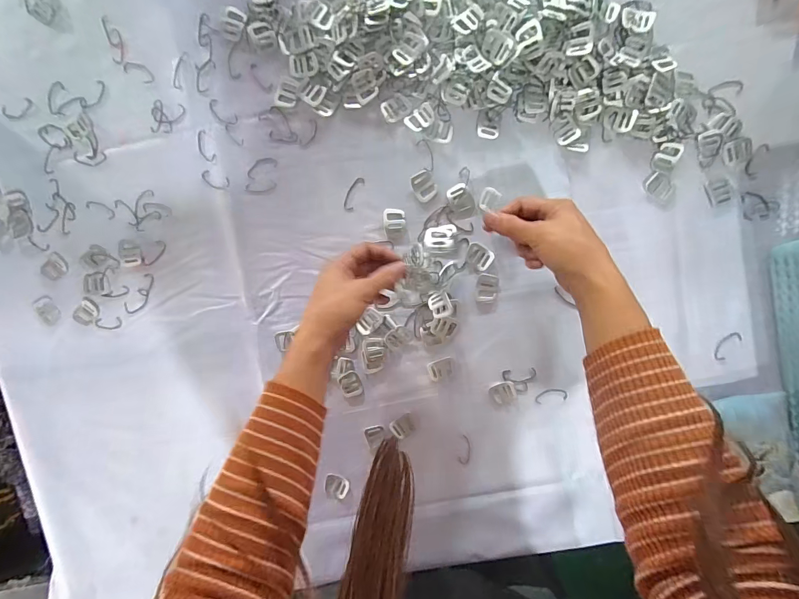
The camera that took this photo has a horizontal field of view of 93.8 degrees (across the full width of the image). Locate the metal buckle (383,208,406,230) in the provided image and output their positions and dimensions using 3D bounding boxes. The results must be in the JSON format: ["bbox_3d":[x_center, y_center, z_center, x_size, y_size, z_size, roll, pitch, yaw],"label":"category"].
[{"bbox_3d":[-0.006,-0.095,0.437,0.025,0.004,0.024,-3,95,4],"label":"metal buckle"}]

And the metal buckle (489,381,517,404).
[{"bbox_3d":[0.125,0.112,0.450,0.030,0.004,0.024,-23,93,5],"label":"metal buckle"}]

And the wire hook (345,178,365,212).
[{"bbox_3d":[-0.054,-0.125,0.441,0.015,0.004,0.042,25,96,1],"label":"wire hook"}]

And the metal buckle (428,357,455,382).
[{"bbox_3d":[0.051,0.084,0.453,0.031,0.004,0.024,-20,93,5],"label":"metal buckle"}]

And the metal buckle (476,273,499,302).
[{"bbox_3d":[0.103,-0.013,0.439,0.026,0.004,0.033,6,95,3],"label":"metal buckle"}]

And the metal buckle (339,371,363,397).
[{"bbox_3d":[-0.059,0.104,0.457,0.024,0.005,0.031,-17,94,5],"label":"metal buckle"}]

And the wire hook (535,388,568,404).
[{"bbox_3d":[0.184,0.116,0.451,0.039,0.004,0.016,-6,94,4],"label":"wire hook"}]

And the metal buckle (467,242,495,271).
[{"bbox_3d":[0.094,-0.051,0.435,0.031,0.004,0.026,37,96,0],"label":"metal buckle"}]

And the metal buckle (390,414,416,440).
[{"bbox_3d":[0.005,0.157,0.460,0.029,0.007,0.024,-33,92,6],"label":"metal buckle"}]

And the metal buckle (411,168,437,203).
[{"bbox_3d":[0.029,-0.132,0.432,0.026,0.004,0.035,-22,93,5],"label":"metal buckle"}]

